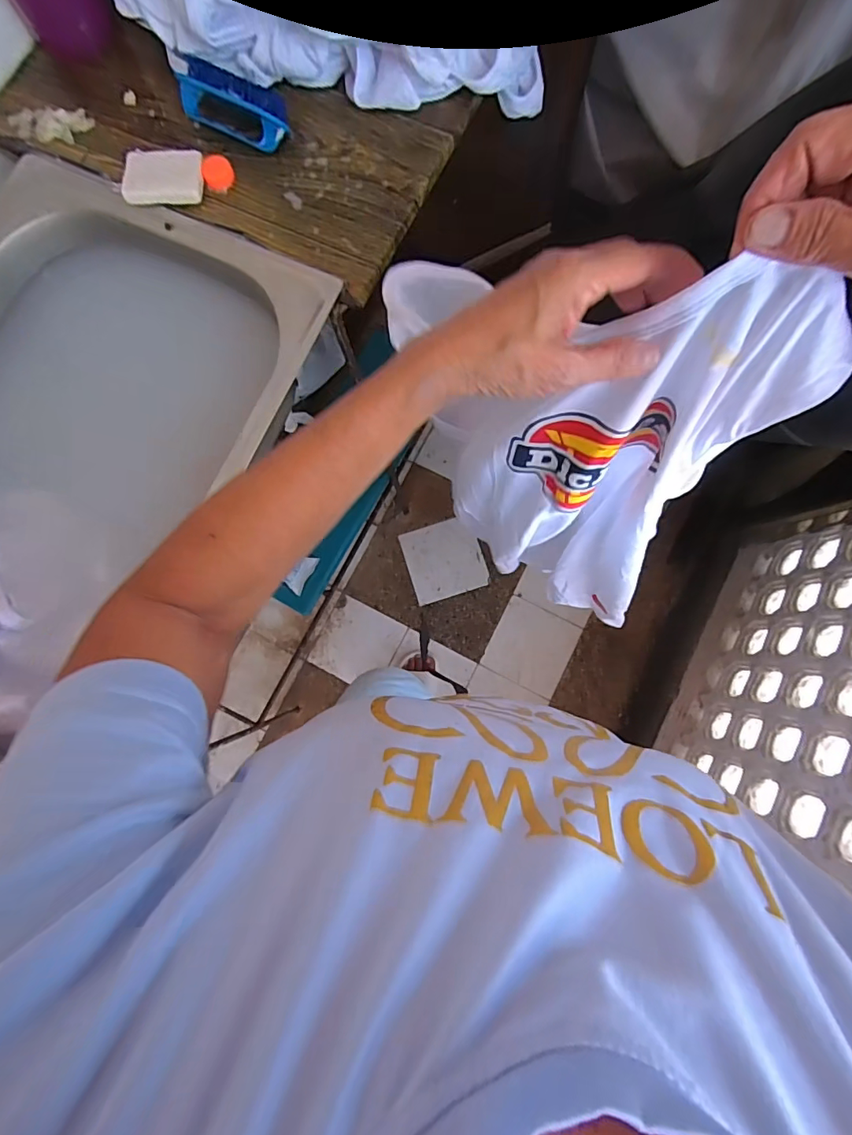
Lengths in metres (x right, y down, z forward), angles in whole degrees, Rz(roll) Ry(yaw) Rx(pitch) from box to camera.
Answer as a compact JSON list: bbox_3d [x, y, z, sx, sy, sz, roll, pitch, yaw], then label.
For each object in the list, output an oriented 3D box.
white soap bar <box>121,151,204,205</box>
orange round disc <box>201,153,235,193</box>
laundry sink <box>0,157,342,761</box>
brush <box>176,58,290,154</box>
[{"bbox_3d":[-0.279,-0.416,0.531,0.080,0.016,0.061,-4,80,0],"label":"white soap bar"},{"bbox_3d":[-0.226,-0.429,0.538,0.032,0.009,0.041,-23,81,-3],"label":"orange round disc"},{"bbox_3d":[-0.392,-0.097,0.591,0.405,0.222,0.593,25,82,5],"label":"laundry sink"},{"bbox_3d":[-0.202,-0.487,0.519,0.129,0.044,0.048,28,82,6],"label":"brush"}]

